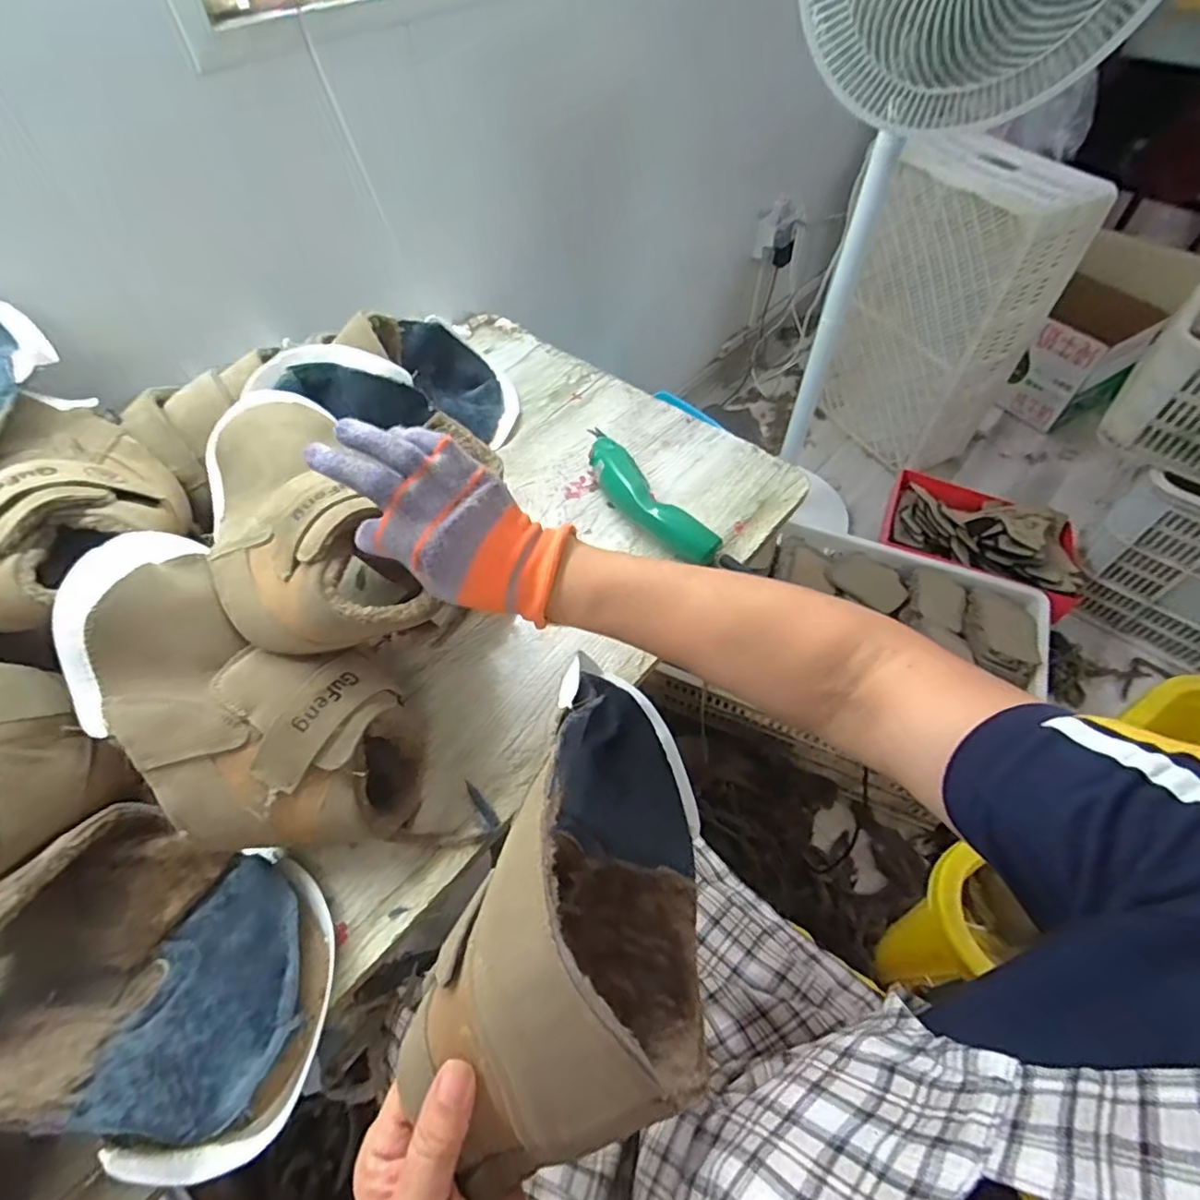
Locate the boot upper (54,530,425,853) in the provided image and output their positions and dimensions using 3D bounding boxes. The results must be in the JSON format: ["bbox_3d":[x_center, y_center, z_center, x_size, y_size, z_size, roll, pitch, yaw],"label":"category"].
[{"bbox_3d":[-0.259,0.072,0.442,0.239,0.155,0.159,35,61,23],"label":"boot upper"}]

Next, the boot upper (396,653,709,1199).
[{"bbox_3d":[0.010,0.153,0.324,0.122,0.147,0.255,17,56,13],"label":"boot upper"}]

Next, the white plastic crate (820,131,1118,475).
[{"bbox_3d":[0.758,-0.632,1.318,0.272,0.551,0.360,-26,57,-17],"label":"white plastic crate"}]

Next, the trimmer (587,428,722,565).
[{"bbox_3d":[0.042,-0.125,0.677,0.058,0.043,0.246,-30,59,-19],"label":"trimmer"}]

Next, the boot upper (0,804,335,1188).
[{"bbox_3d":[-0.297,0.223,0.376,0.248,0.106,0.156,17,56,13],"label":"boot upper"}]

